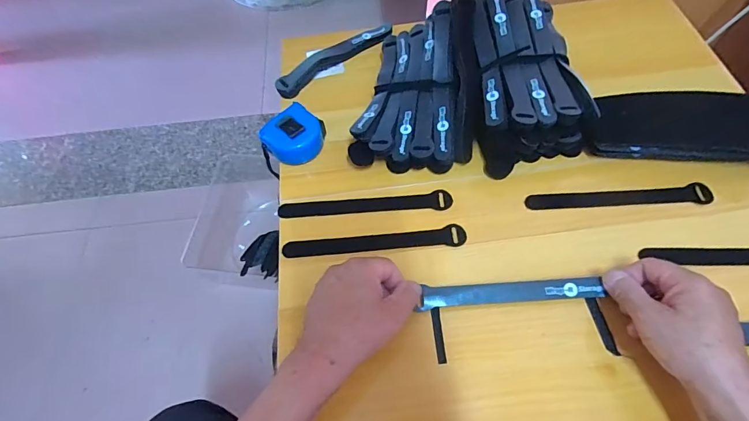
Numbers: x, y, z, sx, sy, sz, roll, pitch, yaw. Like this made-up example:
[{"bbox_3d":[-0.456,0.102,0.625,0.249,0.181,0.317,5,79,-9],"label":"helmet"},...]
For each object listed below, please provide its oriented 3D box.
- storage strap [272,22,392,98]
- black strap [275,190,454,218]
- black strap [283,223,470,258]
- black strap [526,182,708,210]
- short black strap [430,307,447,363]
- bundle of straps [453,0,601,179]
[{"bbox_3d":[-0.056,-0.222,0.583,0.192,0.022,0.027,-36,64,-15],"label":"storage strap"},{"bbox_3d":[-0.011,-0.006,0.473,0.197,0.008,0.024,-3,61,2],"label":"black strap"},{"bbox_3d":[0.000,0.036,0.447,0.196,0.011,0.024,-6,61,1],"label":"black strap"},{"bbox_3d":[0.270,-0.013,0.450,0.195,0.008,0.023,-4,61,2],"label":"black strap"},{"bbox_3d":[0.063,0.122,0.393,0.009,0.004,0.051,-4,65,-5],"label":"short black strap"},{"bbox_3d":[0.172,-0.158,0.487,0.130,0.090,0.206,-9,61,-1],"label":"bundle of straps"}]

